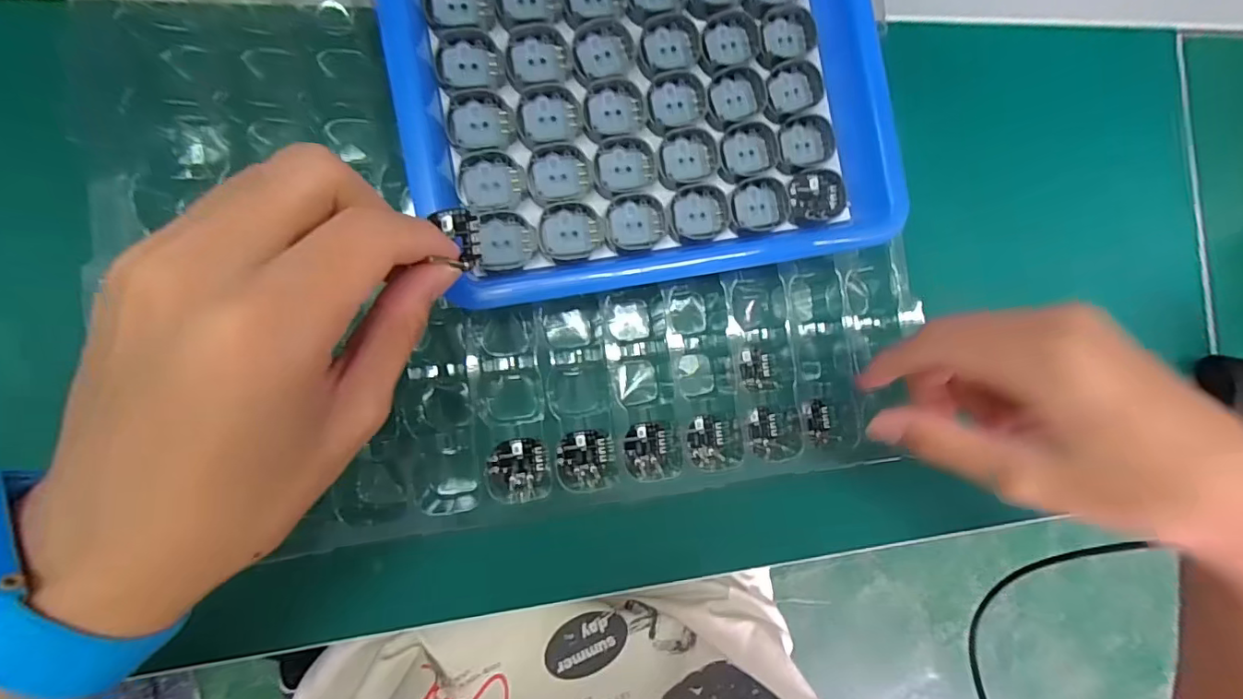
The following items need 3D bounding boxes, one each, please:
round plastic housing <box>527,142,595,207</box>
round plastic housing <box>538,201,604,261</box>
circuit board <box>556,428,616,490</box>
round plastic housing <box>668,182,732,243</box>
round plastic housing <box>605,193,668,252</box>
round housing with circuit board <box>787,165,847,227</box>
[{"bbox_3d":[-0.027,-0.079,0.236,0.028,0.004,0.028,1,86,-9],"label":"round plastic housing"},{"bbox_3d":[-0.023,-0.053,0.238,0.028,0.006,0.024,-6,87,-10],"label":"round plastic housing"},{"bbox_3d":[-0.017,0.055,0.265,0.028,0.004,0.029,-5,87,-10],"label":"circuit board"},{"bbox_3d":[0.036,-0.065,0.250,0.029,0.008,0.025,-10,88,-10],"label":"round plastic housing"},{"bbox_3d":[0.007,-0.059,0.244,0.028,0.007,0.024,-9,88,-10],"label":"round plastic housing"},{"bbox_3d":[0.095,-0.075,0.256,0.030,0.004,0.026,-18,89,-10],"label":"round housing with circuit board"}]

